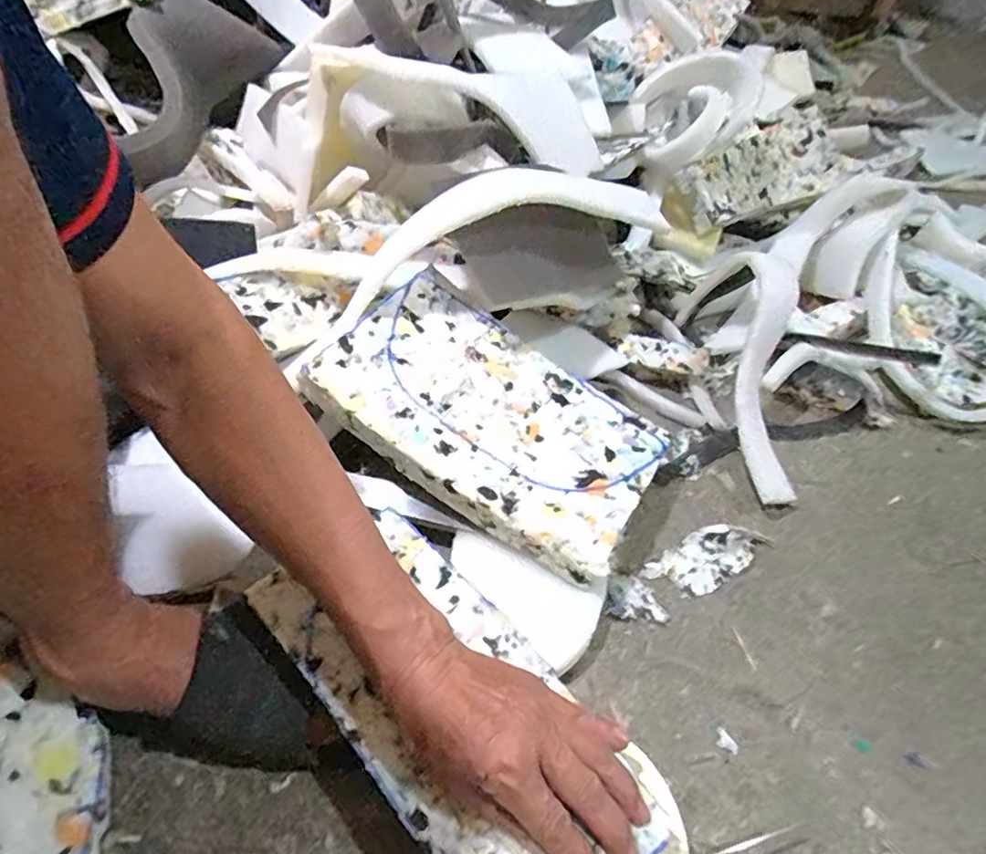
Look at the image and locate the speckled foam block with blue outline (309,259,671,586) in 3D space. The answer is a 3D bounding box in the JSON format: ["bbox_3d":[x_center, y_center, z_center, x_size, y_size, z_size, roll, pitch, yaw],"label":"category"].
[{"bbox_3d":[0.003,-0.012,0.499,0.271,0.032,0.167,34,57,5],"label":"speckled foam block with blue outline"}]

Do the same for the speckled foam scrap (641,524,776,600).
[{"bbox_3d":[0.185,0.110,0.497,0.108,0.013,0.047,-24,51,-22],"label":"speckled foam scrap"}]

